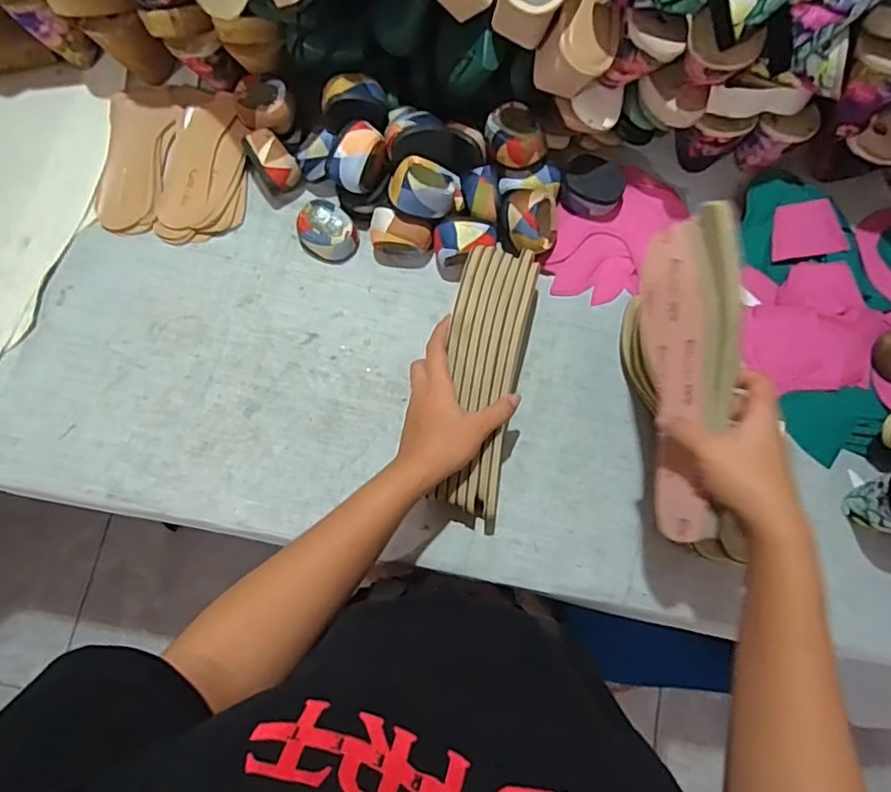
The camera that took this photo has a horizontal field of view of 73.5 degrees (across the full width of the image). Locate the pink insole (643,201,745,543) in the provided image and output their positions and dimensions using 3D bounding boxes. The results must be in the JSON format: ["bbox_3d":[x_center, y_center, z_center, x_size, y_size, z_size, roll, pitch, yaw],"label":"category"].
[{"bbox_3d":[0.175,-0.014,0.431,0.031,0.106,0.229,3,86,1],"label":"pink insole"}]

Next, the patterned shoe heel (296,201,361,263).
[{"bbox_3d":[-0.122,-0.171,0.614,0.061,0.042,0.051,38,79,9],"label":"patterned shoe heel"}]

